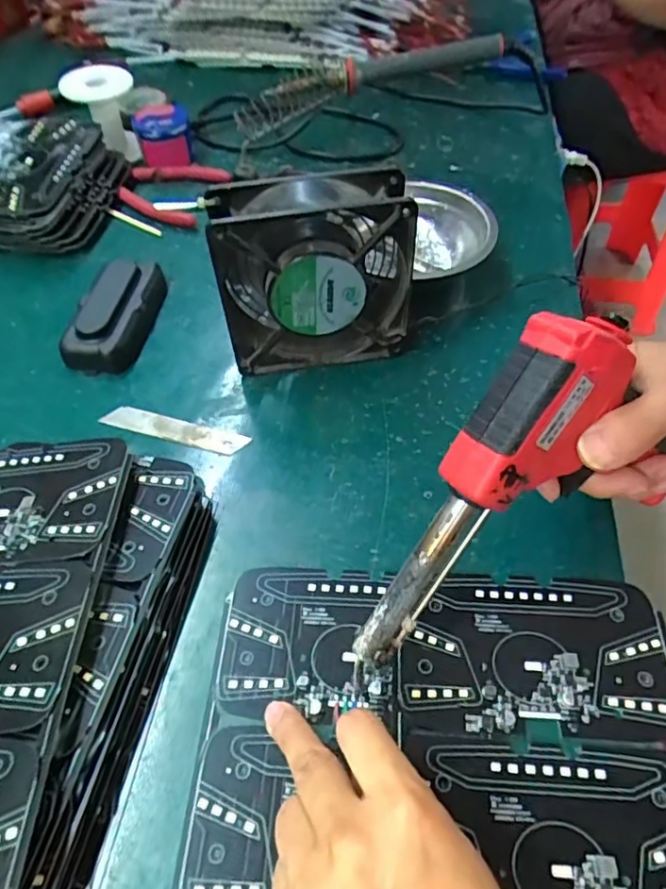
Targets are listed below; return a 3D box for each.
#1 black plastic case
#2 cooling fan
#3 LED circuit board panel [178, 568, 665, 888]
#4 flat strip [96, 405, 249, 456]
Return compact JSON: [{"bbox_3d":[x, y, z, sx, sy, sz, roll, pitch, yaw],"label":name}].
[{"bbox_3d":[-0.159,-0.098,0.426,0.048,0.027,0.100,10,54,9],"label":"black plastic case"},{"bbox_3d":[-0.012,-0.109,0.370,0.117,0.121,0.047,-8,53,-3],"label":"cooling fan"},{"bbox_3d":[0.049,0.165,0.238,0.221,0.005,0.229,2,54,4],"label":"LED circuit board panel"},{"bbox_3d":[-0.104,-0.010,0.374,0.099,0.004,0.018,13,55,12],"label":"flat strip"}]

